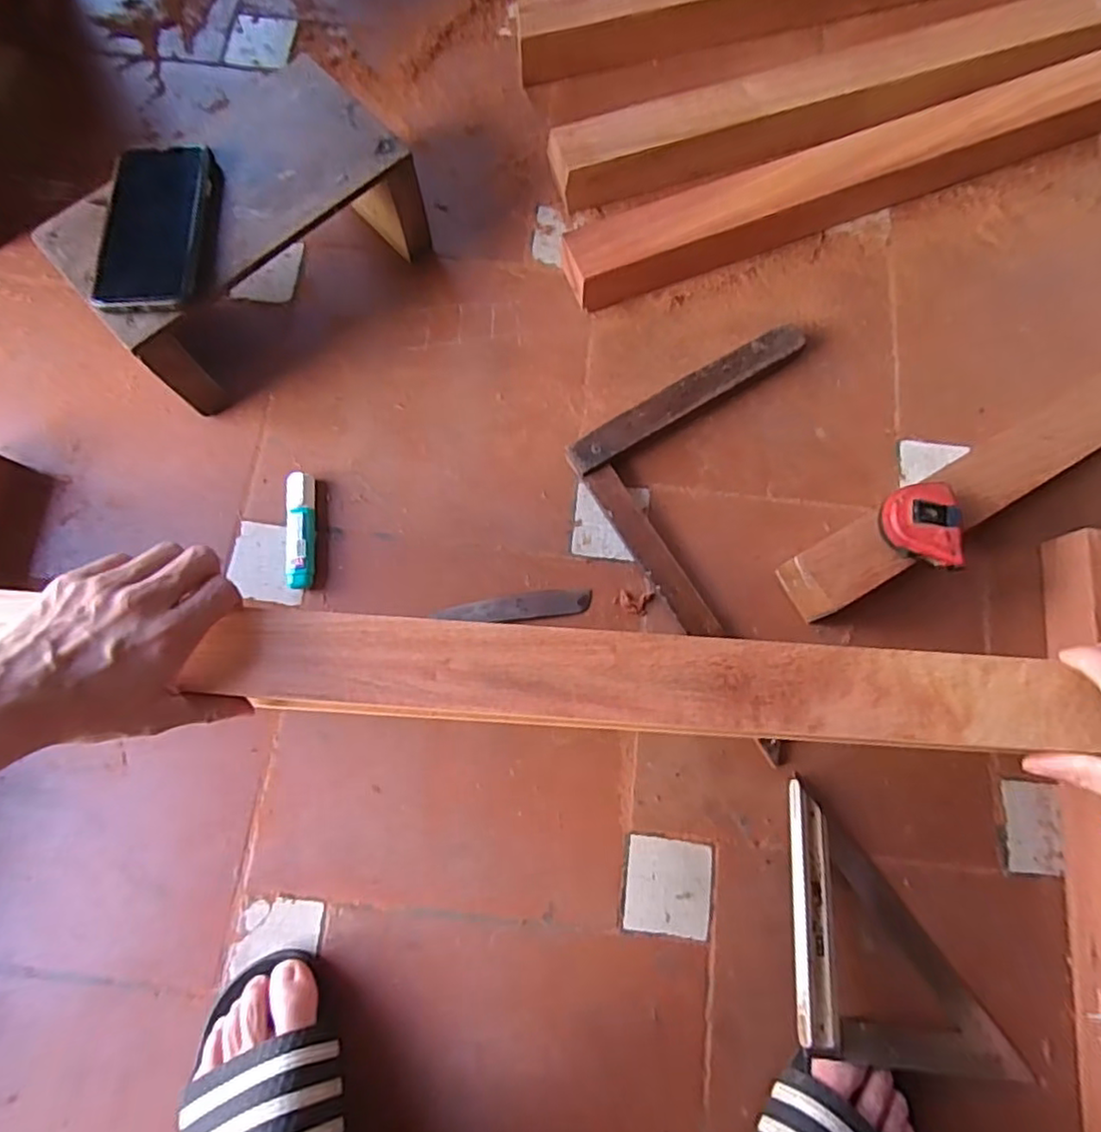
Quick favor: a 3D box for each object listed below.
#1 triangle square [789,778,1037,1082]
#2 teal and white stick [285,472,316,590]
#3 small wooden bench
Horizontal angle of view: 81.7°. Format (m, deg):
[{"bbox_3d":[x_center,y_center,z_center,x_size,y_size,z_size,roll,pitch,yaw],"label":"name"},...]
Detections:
[{"bbox_3d":[0.234,0.308,0.478,0.133,0.023,0.246,-32,80,-30],"label":"triangle square"},{"bbox_3d":[-0.226,-0.032,0.575,0.026,0.018,0.105,-6,76,-2],"label":"teal and white stick"},{"bbox_3d":[-0.274,-0.302,0.587,0.285,0.128,0.153,-41,79,-9],"label":"small wooden bench"}]

